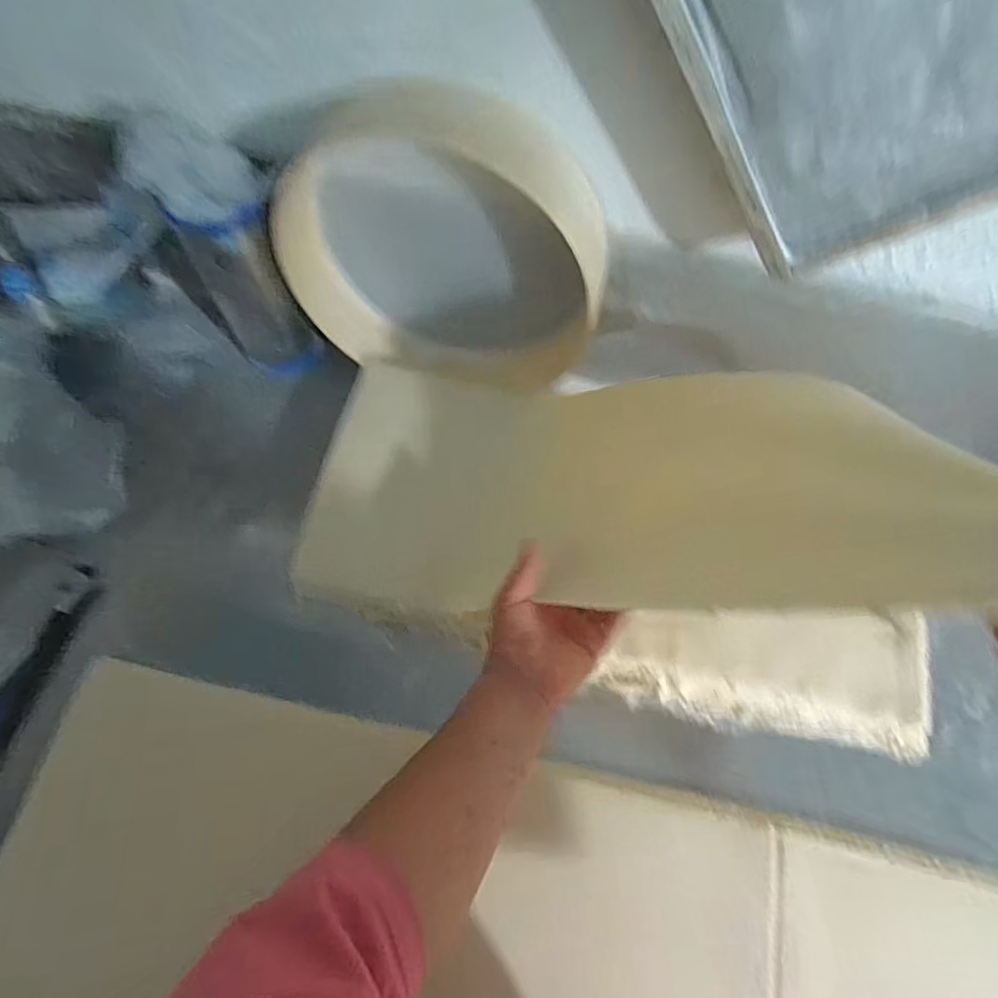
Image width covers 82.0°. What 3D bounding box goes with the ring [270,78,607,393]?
[{"bbox_3d":[-0.056,-0.225,0.574,0.301,0.267,0.087,2,65,-2],"label":"ring"}]

